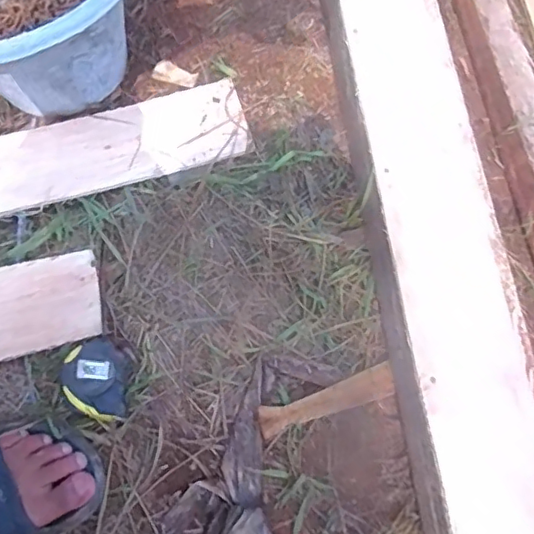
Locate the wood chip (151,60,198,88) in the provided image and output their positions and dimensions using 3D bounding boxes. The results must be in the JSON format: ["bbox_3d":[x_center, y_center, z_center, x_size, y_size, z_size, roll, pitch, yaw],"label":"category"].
[{"bbox_3d":[-0.114,-0.239,0.694,0.057,0.004,0.027,22,70,7],"label":"wood chip"}]

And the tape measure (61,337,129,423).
[{"bbox_3d":[-0.173,0.113,0.567,0.063,0.035,0.086,-3,71,-6],"label":"tape measure"}]

